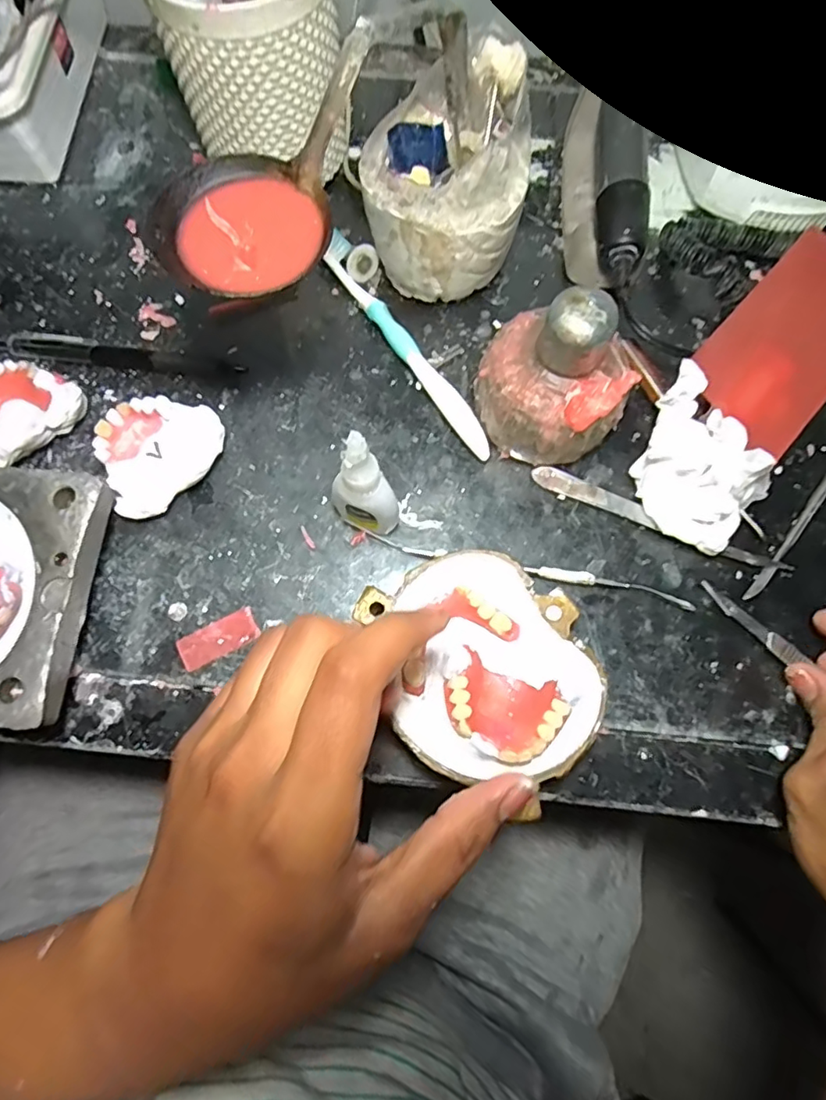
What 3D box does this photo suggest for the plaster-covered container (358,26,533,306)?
[{"bbox_3d":[0.018,-0.193,0.301,0.079,0.098,0.079,0,75,0],"label":"plaster-covered container"}]

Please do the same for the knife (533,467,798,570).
[{"bbox_3d":[0.129,-0.015,0.300,0.138,0.009,0.013,24,76,6],"label":"knife"}]

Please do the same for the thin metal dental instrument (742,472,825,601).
[{"bbox_3d":[0.225,-0.035,0.307,0.006,0.005,0.161,39,78,9],"label":"thin metal dental instrument"}]

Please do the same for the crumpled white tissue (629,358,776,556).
[{"bbox_3d":[0.142,-0.041,0.285,0.072,0.049,0.056,40,79,10],"label":"crumpled white tissue"}]

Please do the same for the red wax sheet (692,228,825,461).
[{"bbox_3d":[0.218,-0.118,0.321,0.077,0.004,0.134,45,79,-7],"label":"red wax sheet"}]

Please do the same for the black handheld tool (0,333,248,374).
[{"bbox_3d":[-0.167,-0.112,0.323,0.138,0.012,0.016,6,75,1],"label":"black handheld tool"}]

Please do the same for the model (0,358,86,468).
[{"bbox_3d":[-0.215,-0.073,0.301,0.057,0.027,0.059,32,77,8],"label":"model"}]

